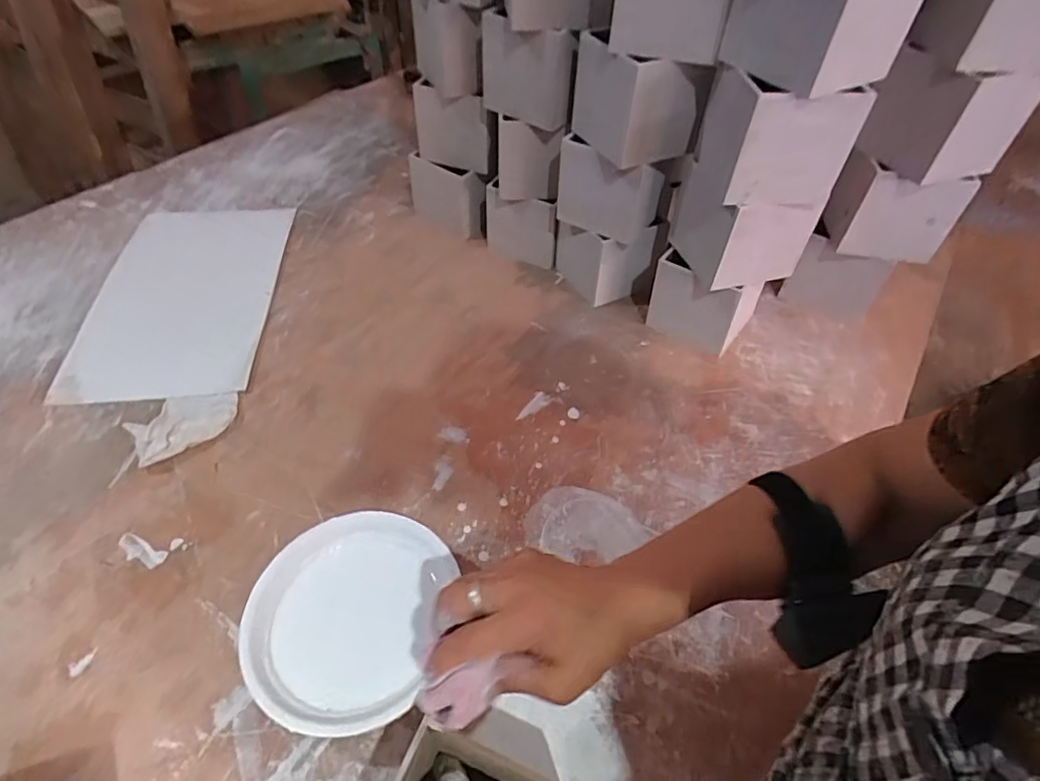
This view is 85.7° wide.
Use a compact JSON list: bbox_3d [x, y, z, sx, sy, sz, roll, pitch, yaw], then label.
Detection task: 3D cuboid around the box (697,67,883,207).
[{"bbox_3d":[0.260,-0.260,0.568,0.116,0.111,0.103,-5,49,-6],"label":"box"}]

